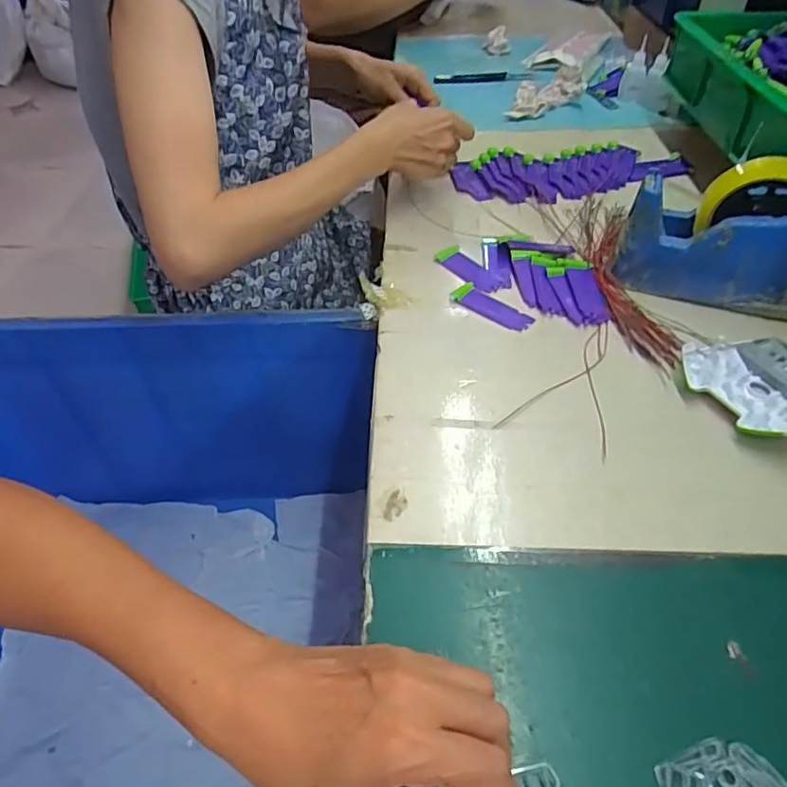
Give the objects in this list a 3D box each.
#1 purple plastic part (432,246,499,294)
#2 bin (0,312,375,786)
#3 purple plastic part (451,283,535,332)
[{"bbox_3d":[0.076,-0.126,0.574,0.029,0.006,0.080,-28,52,-21],"label":"purple plastic part"},{"bbox_3d":[-0.261,0.208,0.585,0.469,0.353,0.475,-1,48,0],"label":"bin"},{"bbox_3d":[0.093,-0.080,0.535,0.078,0.009,0.030,34,58,30],"label":"purple plastic part"}]

